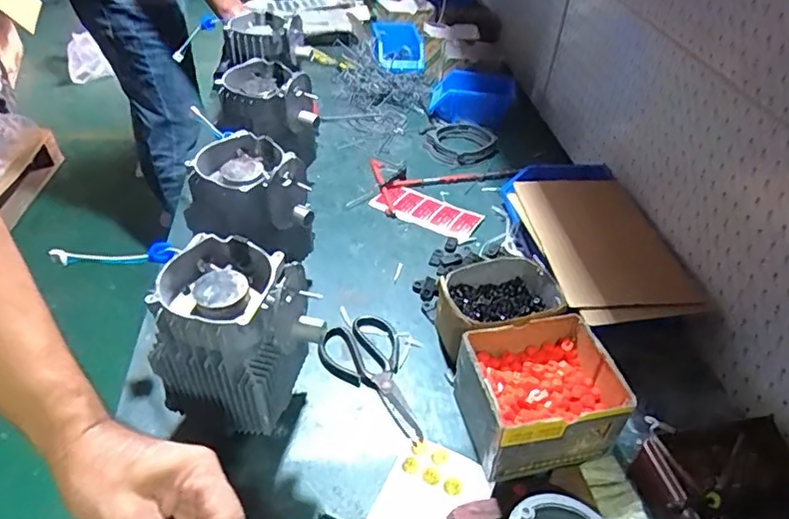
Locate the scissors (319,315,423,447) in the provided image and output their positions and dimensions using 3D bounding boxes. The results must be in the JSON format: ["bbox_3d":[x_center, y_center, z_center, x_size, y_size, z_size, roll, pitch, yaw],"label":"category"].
[{"bbox_3d":[-0.016,0.146,0.706,0.102,0.011,0.198,-20,47,-25],"label":"scissors"}]

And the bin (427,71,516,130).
[{"bbox_3d":[0.165,-0.357,1.227,0.188,0.073,0.128,20,44,19],"label":"bin"}]

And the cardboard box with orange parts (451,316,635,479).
[{"bbox_3d":[0.158,0.148,0.634,0.162,0.090,0.144,-7,42,-11],"label":"cardboard box with orange parts"}]

